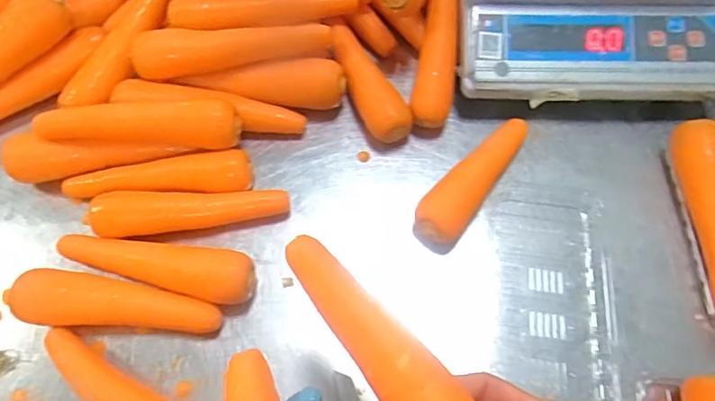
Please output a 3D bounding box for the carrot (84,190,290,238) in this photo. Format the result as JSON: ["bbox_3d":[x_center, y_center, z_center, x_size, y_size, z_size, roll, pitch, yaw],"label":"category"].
[{"bbox_3d":[-0.162,0.013,0.493,0.183,0.034,0.040,-2,66,-2],"label":"carrot"}]

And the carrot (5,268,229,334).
[{"bbox_3d":[-0.212,0.093,0.444,0.185,0.048,0.043,3,66,0],"label":"carrot"}]

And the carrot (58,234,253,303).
[{"bbox_3d":[-0.180,0.060,0.462,0.180,0.041,0.053,7,66,2],"label":"carrot"}]

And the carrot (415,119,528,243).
[{"bbox_3d":[0.118,-0.022,0.509,0.046,0.037,0.168,37,70,14],"label":"carrot"}]

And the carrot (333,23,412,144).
[{"bbox_3d":[0.009,-0.135,0.562,0.048,0.045,0.162,-23,68,-11],"label":"carrot"}]

